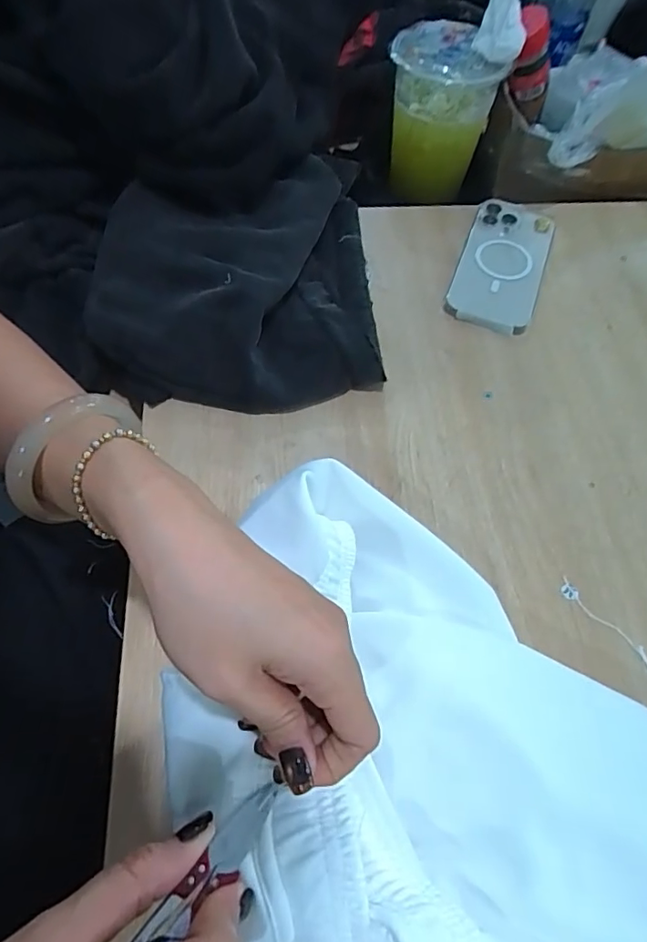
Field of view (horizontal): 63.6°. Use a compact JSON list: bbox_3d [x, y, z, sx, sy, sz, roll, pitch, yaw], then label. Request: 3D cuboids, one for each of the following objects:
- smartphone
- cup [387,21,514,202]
[{"bbox_3d":[0.172,-0.199,0.501,0.077,0.015,0.164,19,63,8],"label":"smartphone"},{"bbox_3d":[0.120,-0.382,0.570,0.104,0.140,0.093,3,62,0],"label":"cup"}]

